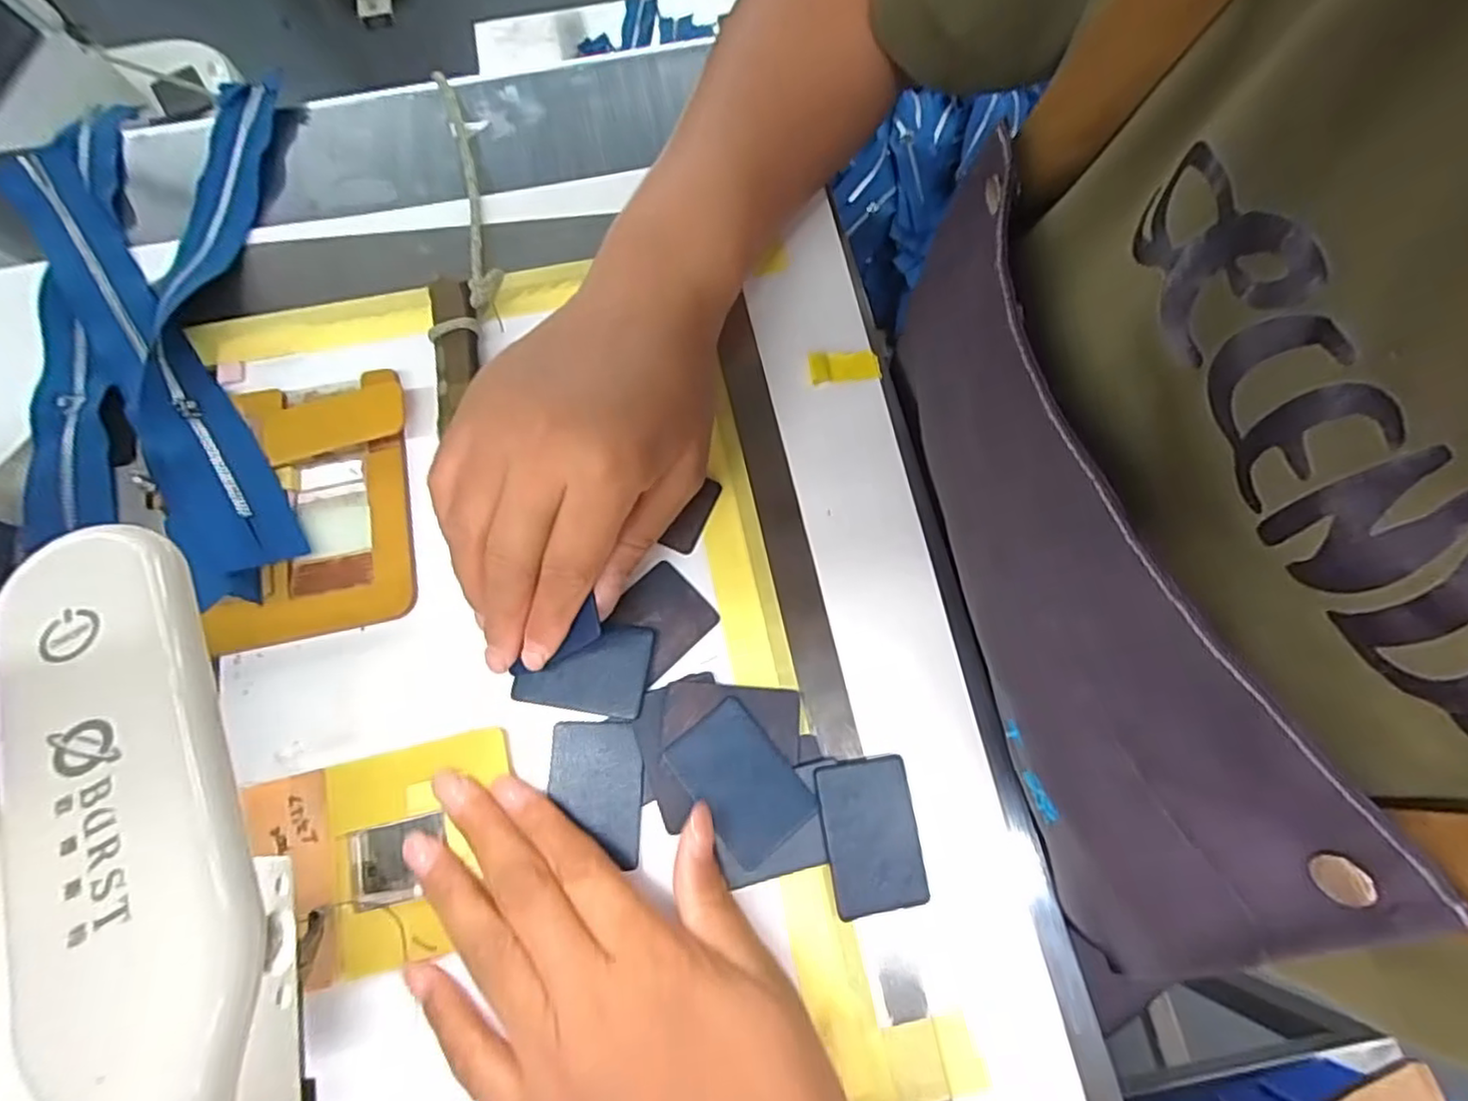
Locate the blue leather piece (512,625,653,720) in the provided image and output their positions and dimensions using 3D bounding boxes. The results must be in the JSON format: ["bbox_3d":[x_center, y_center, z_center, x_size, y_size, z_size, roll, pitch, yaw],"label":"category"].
[{"bbox_3d":[-0.059,0.045,0.264,0.049,0.004,0.035,9,73,2],"label":"blue leather piece"}]

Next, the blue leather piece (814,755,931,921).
[{"bbox_3d":[0.051,0.104,0.248,0.035,0.004,0.051,-6,75,-10],"label":"blue leather piece"}]

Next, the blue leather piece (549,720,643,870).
[{"bbox_3d":[-0.052,0.089,0.250,0.034,0.004,0.049,1,73,0],"label":"blue leather piece"}]

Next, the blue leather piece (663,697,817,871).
[{"bbox_3d":[0.002,0.085,0.249,0.035,0.004,0.052,-38,79,-13],"label":"blue leather piece"}]

